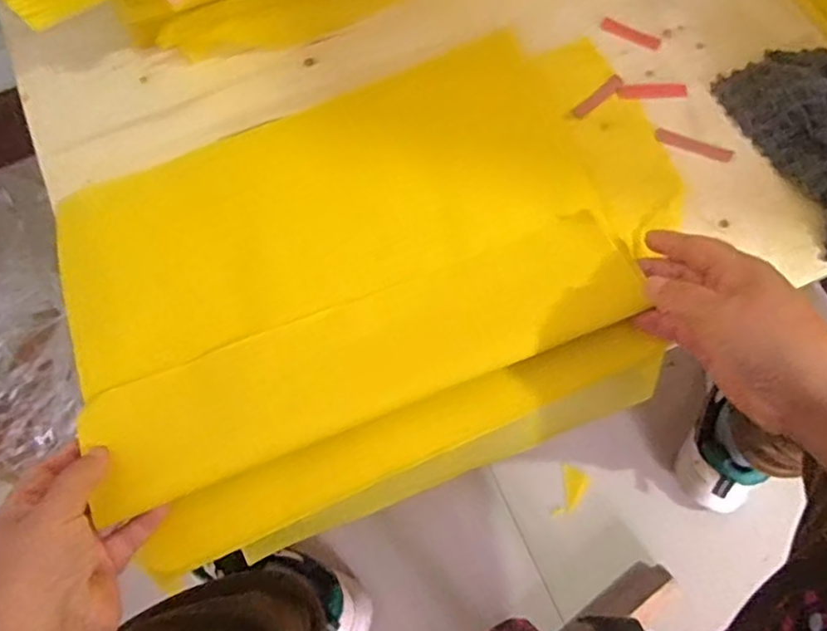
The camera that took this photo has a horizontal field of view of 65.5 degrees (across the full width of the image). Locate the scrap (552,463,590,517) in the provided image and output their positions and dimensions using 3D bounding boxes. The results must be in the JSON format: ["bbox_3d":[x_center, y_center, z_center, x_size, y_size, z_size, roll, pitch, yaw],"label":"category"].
[{"bbox_3d":[0.191,0.216,0.783,0.033,0.004,0.063,22,73,9],"label":"scrap"}]

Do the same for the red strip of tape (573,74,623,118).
[{"bbox_3d":[0.136,-0.161,0.472,0.050,0.004,0.010,-42,75,-12],"label":"red strip of tape"}]

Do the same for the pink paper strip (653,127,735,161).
[{"bbox_3d":[0.203,-0.124,0.465,0.056,0.004,0.011,22,73,9],"label":"pink paper strip"}]

